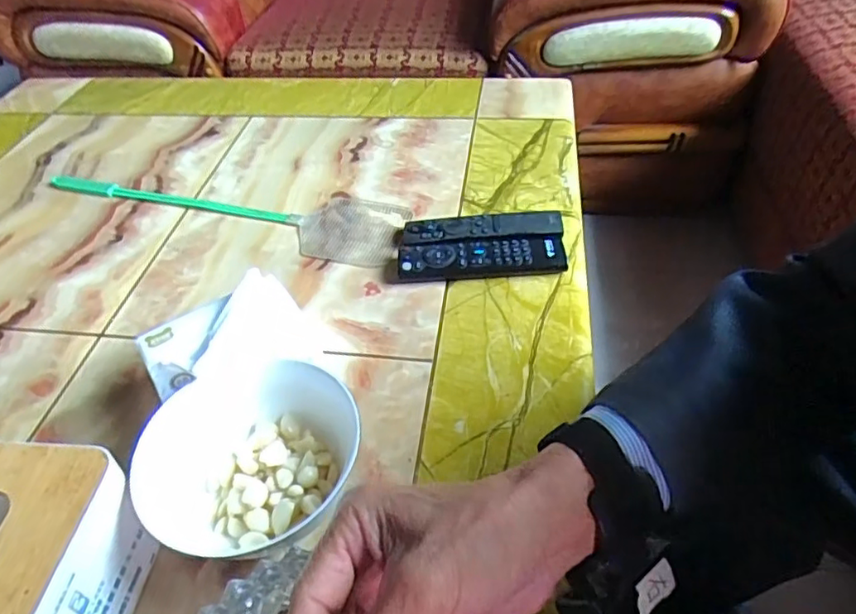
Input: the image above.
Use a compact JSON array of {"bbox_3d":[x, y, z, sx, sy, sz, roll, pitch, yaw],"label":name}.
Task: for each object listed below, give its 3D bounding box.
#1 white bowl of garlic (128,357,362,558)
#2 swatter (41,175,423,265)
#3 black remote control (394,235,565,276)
[{"bbox_3d":[-0.115,0.108,0.394,0.114,0.079,0.141,31,56,30],"label":"white bowl of garlic"},{"bbox_3d":[-0.234,-0.124,0.681,0.447,0.013,0.105,14,49,18],"label":"swatter"},{"bbox_3d":[0.053,-0.050,0.575,0.161,0.020,0.045,-5,46,1],"label":"black remote control"}]

